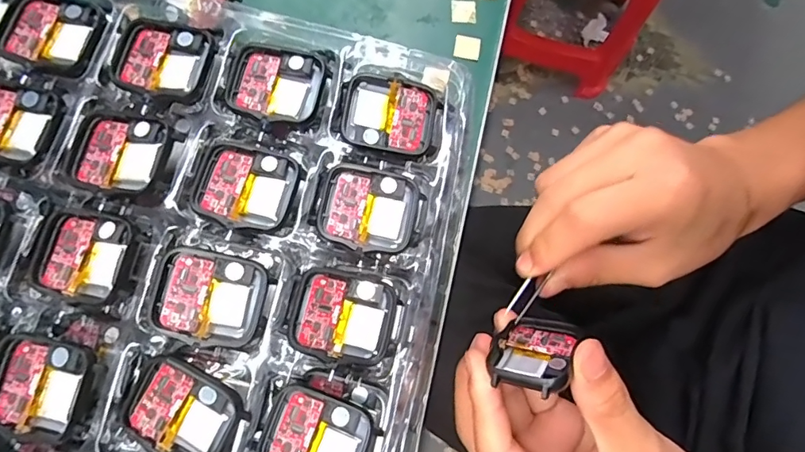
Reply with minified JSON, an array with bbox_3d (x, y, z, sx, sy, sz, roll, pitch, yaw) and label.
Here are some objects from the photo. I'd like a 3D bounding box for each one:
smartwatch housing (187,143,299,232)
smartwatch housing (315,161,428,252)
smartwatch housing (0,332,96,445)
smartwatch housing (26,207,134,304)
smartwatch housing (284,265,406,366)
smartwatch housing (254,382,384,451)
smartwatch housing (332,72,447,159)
[{"bbox_3d":[-0.071,-0.018,0.214,0.044,0.006,0.037,18,77,0],"label":"smartwatch housing"},{"bbox_3d":[-0.015,-0.008,0.218,0.043,0.012,0.037,15,77,-1],"label":"smartwatch housing"},{"bbox_3d":[-0.147,0.064,0.191,0.047,0.010,0.038,13,77,-1],"label":"smartwatch housing"},{"bbox_3d":[-0.135,0.012,0.200,0.038,0.008,0.036,19,77,0],"label":"smartwatch housing"},{"bbox_3d":[-0.025,0.039,0.207,0.042,0.014,0.036,13,77,-1],"label":"smartwatch housing"},{"bbox_3d":[-0.036,0.088,0.197,0.044,0.008,0.036,22,77,1],"label":"smartwatch housing"},{"bbox_3d":[-0.007,-0.053,0.226,0.048,0.009,0.035,11,77,-2],"label":"smartwatch housing"}]

